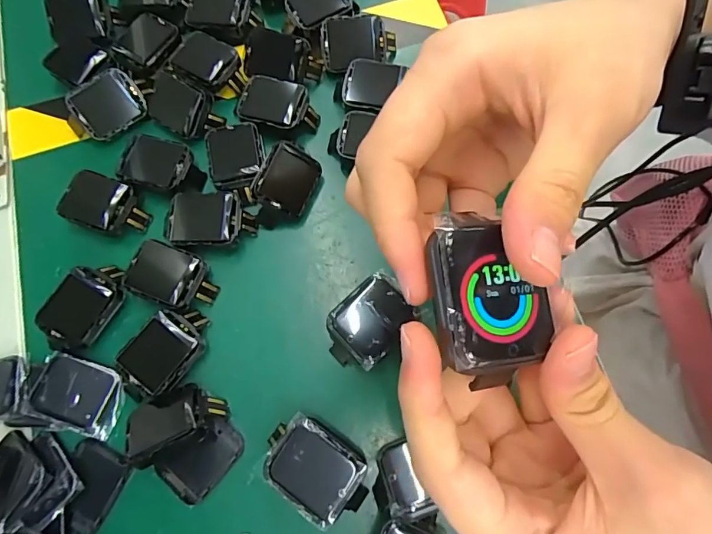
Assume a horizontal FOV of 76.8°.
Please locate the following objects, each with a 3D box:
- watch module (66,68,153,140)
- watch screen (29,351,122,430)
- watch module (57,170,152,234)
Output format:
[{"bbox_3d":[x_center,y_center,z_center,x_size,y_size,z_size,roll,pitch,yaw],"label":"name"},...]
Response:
[{"bbox_3d":[-0.153,-0.104,0.283,0.045,0.014,0.032,-35,113,-6],"label":"watch module"},{"bbox_3d":[-0.147,0.064,0.234,0.036,0.006,0.030,17,75,6],"label":"watch screen"},{"bbox_3d":[-0.146,-0.035,0.266,0.045,0.019,0.031,19,75,7],"label":"watch module"}]

